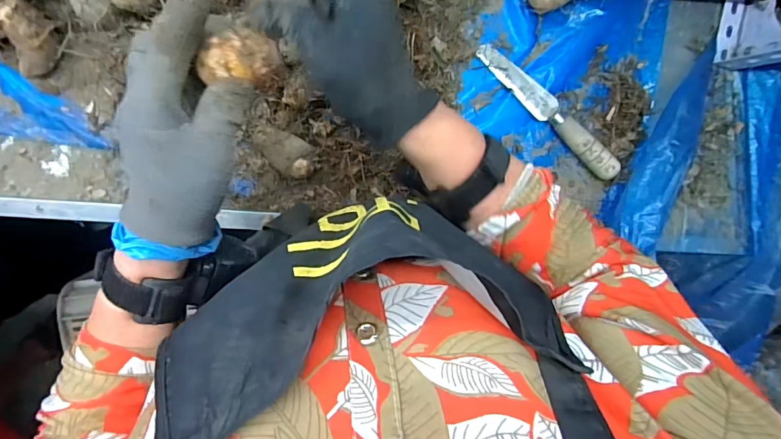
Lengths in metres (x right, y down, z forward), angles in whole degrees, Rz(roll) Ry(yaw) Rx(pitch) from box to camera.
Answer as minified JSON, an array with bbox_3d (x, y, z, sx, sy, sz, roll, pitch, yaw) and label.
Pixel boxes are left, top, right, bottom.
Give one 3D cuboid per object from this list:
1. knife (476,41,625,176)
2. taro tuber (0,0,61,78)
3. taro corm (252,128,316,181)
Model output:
[{"bbox_3d":[0.173,-0.118,0.484,0.029,0.027,0.195,-45,100,0],"label":"knife"},{"bbox_3d":[-0.336,-0.171,0.425,0.043,0.029,0.065,1,122,-7],"label":"taro tuber"},{"bbox_3d":[-0.108,-0.069,0.457,0.068,0.033,0.038,31,92,-9],"label":"taro corm"}]

